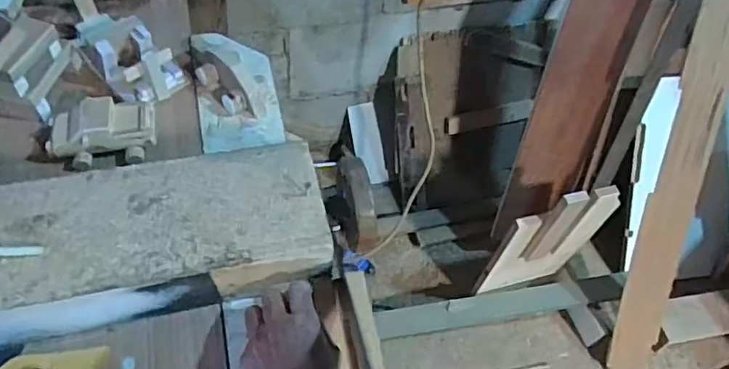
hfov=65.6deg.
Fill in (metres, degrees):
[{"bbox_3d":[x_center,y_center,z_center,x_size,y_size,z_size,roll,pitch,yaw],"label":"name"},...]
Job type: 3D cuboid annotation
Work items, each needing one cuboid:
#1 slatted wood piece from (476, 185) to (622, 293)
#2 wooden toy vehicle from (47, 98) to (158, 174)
[{"bbox_3d":[0.379,0.121,1.154,0.230,0.370,0.039,-8,56,-12],"label":"slatted wood piece"},{"bbox_3d":[-0.269,-0.054,0.583,0.104,0.049,0.066,-7,56,-11],"label":"wooden toy vehicle"}]

